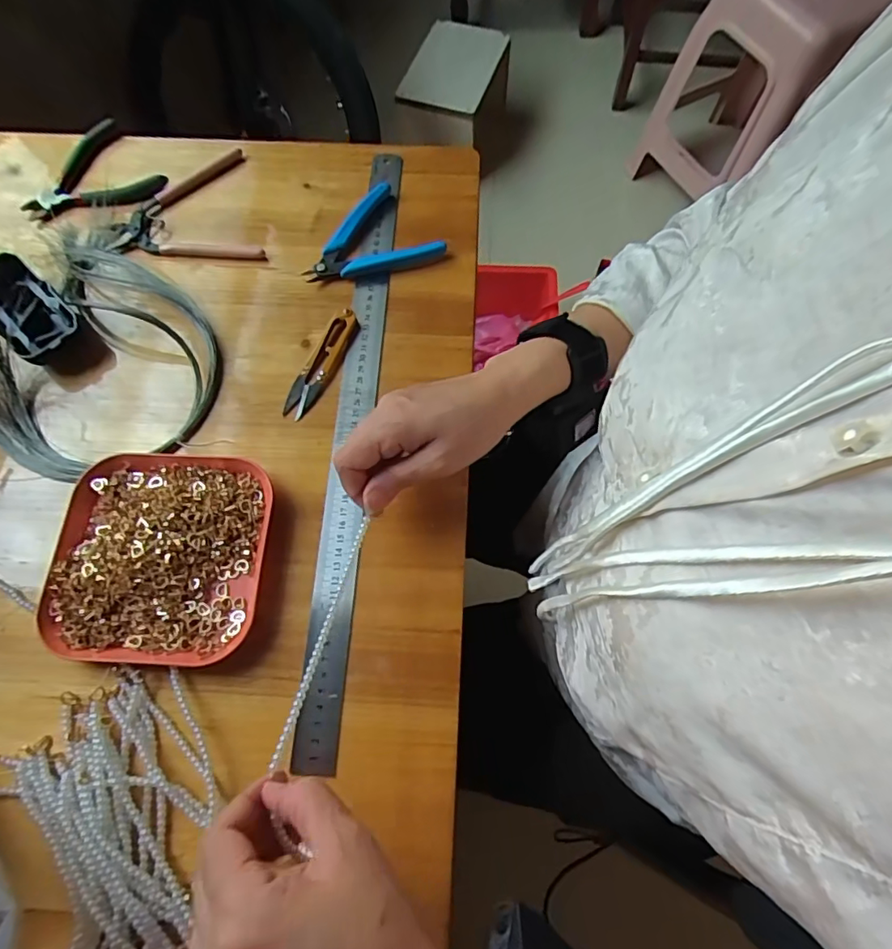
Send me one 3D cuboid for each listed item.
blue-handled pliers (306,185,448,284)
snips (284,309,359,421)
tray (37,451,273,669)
[{"bbox_3d":[-0.068,-0.196,0.464,0.107,0.019,0.087,-39,74,-13],"label":"blue-handled pliers"},{"bbox_3d":[-0.099,-0.090,0.429,0.024,0.009,0.099,25,72,10],"label":"snips"},{"bbox_3d":[-0.200,0.055,0.370,0.139,0.022,0.144,3,69,1],"label":"tray"}]

